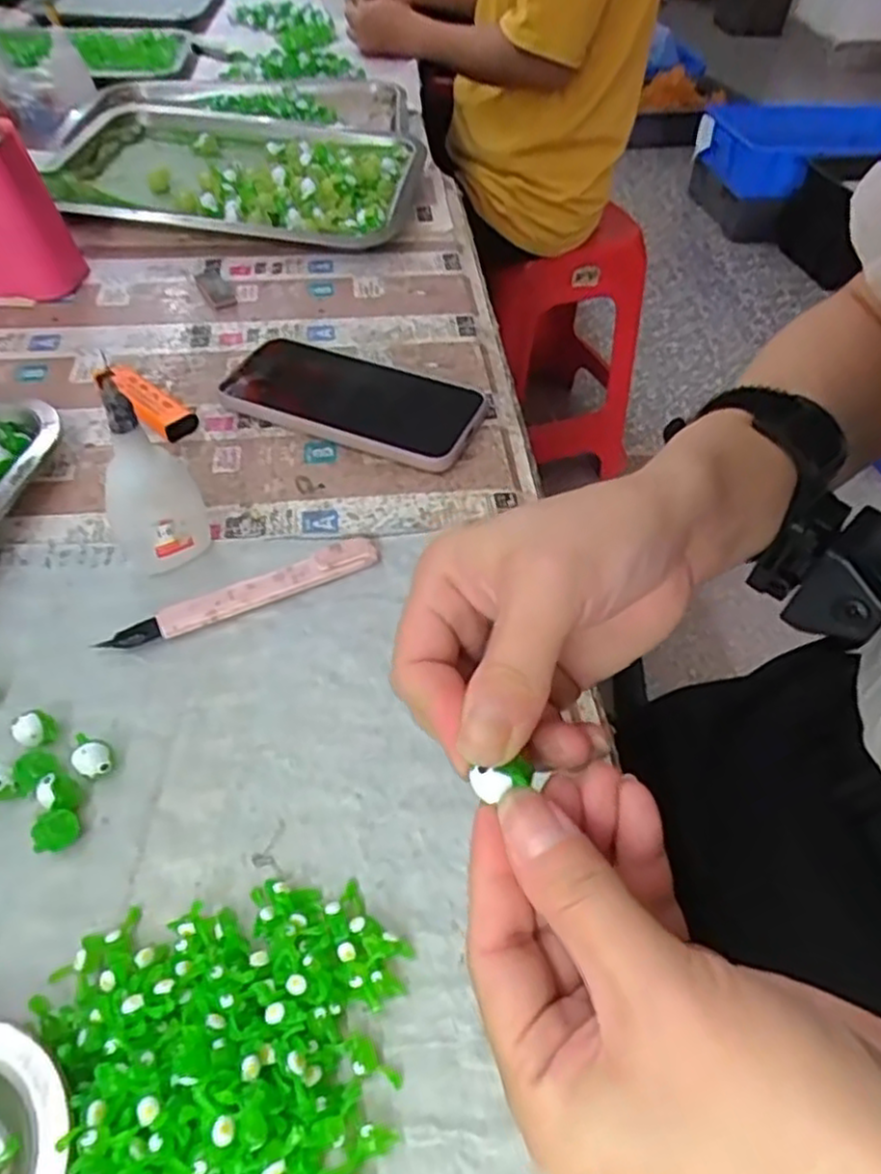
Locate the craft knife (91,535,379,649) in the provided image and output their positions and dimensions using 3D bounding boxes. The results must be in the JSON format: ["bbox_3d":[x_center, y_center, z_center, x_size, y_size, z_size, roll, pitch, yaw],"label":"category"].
[{"bbox_3d":[-0.096,0.003,0.366,0.137,0.012,0.018,-21,53,-20],"label":"craft knife"}]

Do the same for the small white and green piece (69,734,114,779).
[{"bbox_3d":[-0.144,0.072,0.304,0.015,0.014,0.014,1,49,-2],"label":"small white and green piece"}]

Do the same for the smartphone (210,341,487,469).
[{"bbox_3d":[-0.054,-0.122,0.469,0.163,0.014,0.090,21,51,15],"label":"smartphone"}]

